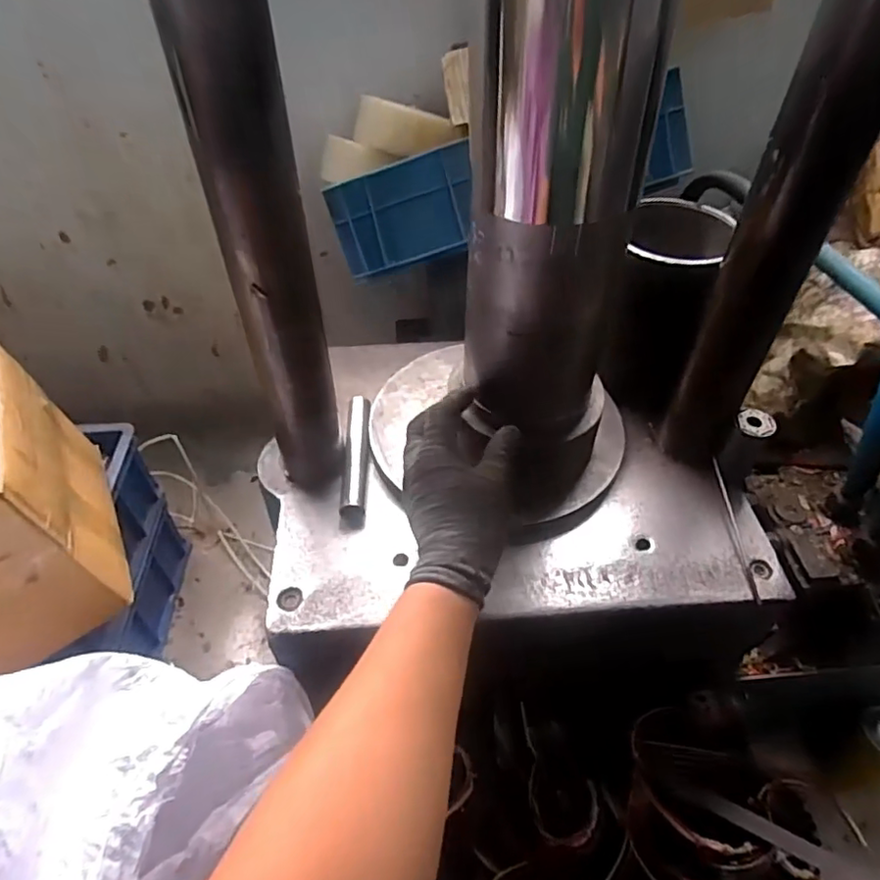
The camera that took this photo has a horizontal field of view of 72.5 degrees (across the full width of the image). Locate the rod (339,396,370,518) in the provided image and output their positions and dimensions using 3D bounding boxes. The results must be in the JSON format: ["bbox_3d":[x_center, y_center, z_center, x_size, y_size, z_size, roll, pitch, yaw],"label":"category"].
[{"bbox_3d":[-0.086,0.016,0.622,0.024,0.025,0.152,-1,47,-2],"label":"rod"}]

